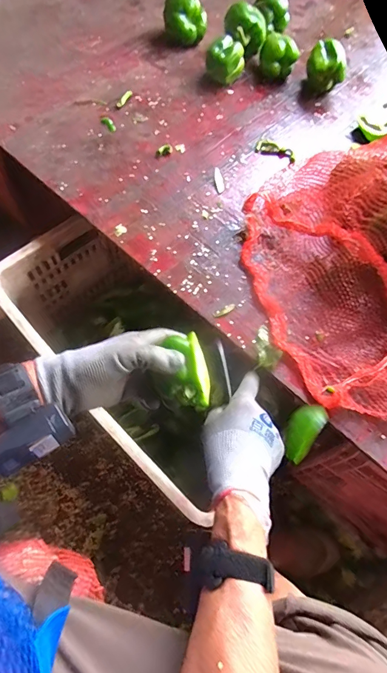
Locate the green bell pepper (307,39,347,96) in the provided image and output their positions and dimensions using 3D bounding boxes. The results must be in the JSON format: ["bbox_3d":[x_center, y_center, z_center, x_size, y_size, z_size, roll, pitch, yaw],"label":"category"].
[{"bbox_3d":[0.248,-0.500,0.749,0.074,0.071,0.083,19,66,5],"label":"green bell pepper"}]

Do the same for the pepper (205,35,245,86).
[{"bbox_3d":[0.061,-0.520,0.753,0.065,0.054,0.064,1,65,-3],"label":"pepper"}]

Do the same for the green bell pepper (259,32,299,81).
[{"bbox_3d":[0.164,-0.539,0.766,0.072,0.051,0.081,10,65,1],"label":"green bell pepper"}]

